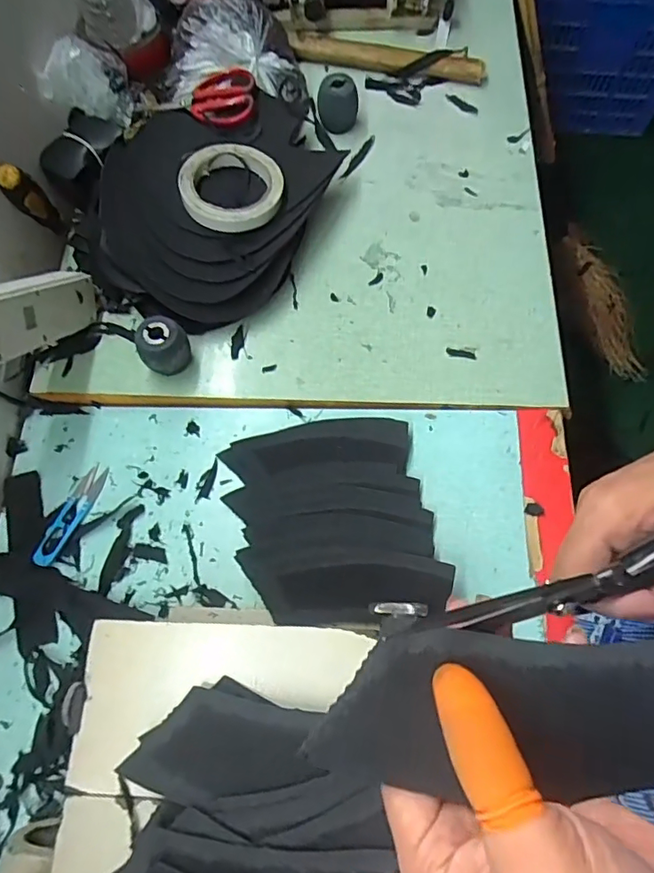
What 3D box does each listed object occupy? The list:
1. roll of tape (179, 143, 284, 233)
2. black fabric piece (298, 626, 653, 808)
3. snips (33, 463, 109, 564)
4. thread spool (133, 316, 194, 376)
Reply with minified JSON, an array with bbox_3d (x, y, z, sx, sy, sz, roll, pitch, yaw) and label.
[{"bbox_3d":[-0.097,-0.259,0.529,0.102,0.024,0.108,0,70,1],"label":"roll of tape"},{"bbox_3d":[0.075,0.101,0.188,0.156,0.009,0.054,3,86,-5],"label":"black fabric piece"},{"bbox_3d":[-0.243,0.073,0.489,0.025,0.010,0.101,24,73,10],"label":"snips"},{"bbox_3d":[-0.158,-0.087,0.501,0.046,0.051,0.045,0,70,1],"label":"thread spool"}]

